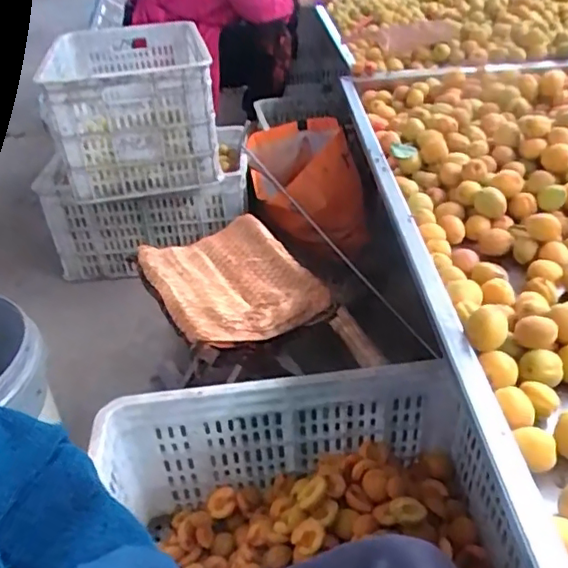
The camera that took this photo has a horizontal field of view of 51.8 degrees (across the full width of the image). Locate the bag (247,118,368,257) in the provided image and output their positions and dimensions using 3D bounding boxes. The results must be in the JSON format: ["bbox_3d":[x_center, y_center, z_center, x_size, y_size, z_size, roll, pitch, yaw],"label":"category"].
[{"bbox_3d":[0.058,-0.276,1.560,0.271,0.213,0.369,-9,35,-6],"label":"bag"}]

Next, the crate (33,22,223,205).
[{"bbox_3d":[-0.369,-0.466,1.491,0.350,0.269,0.547,-10,35,-6],"label":"crate"}]

